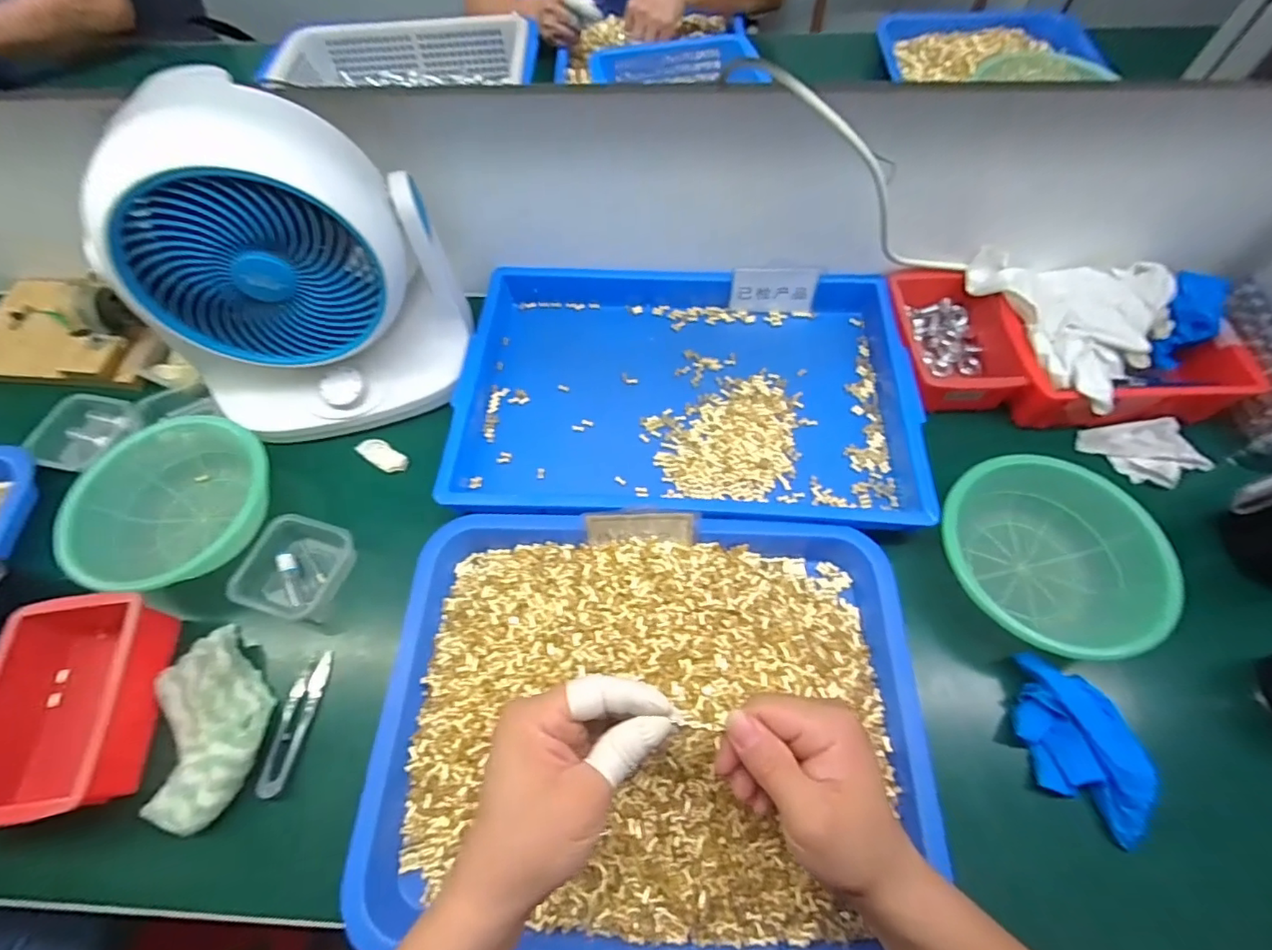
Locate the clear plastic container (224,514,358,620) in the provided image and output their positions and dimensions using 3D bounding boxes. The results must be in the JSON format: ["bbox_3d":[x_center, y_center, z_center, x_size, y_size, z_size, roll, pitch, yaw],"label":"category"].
[{"bbox_3d":[-0.291,0.083,0.479,0.084,0.038,0.080,16,63,11],"label":"clear plastic container"}]

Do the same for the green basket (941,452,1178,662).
[{"bbox_3d":[0.328,0.069,0.449,0.154,0.058,0.159,-1,61,2],"label":"green basket"}]

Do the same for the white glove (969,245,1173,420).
[{"bbox_3d":[0.434,-0.153,0.528,0.151,0.041,0.188,-16,62,-6],"label":"white glove"}]

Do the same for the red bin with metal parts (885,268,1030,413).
[{"bbox_3d":[0.311,-0.138,0.553,0.104,0.053,0.153,-6,61,-1],"label":"red bin with metal parts"}]

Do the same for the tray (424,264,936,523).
[{"bbox_3d":[0.047,-0.097,0.554,0.426,0.044,0.310,2,62,3],"label":"tray"}]

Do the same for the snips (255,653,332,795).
[{"bbox_3d":[-0.266,0.191,0.429,0.024,0.013,0.102,7,62,6],"label":"snips"}]

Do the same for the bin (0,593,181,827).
[{"bbox_3d":[-0.425,0.173,0.421,0.101,0.064,0.157,-6,61,-1],"label":"bin"}]

